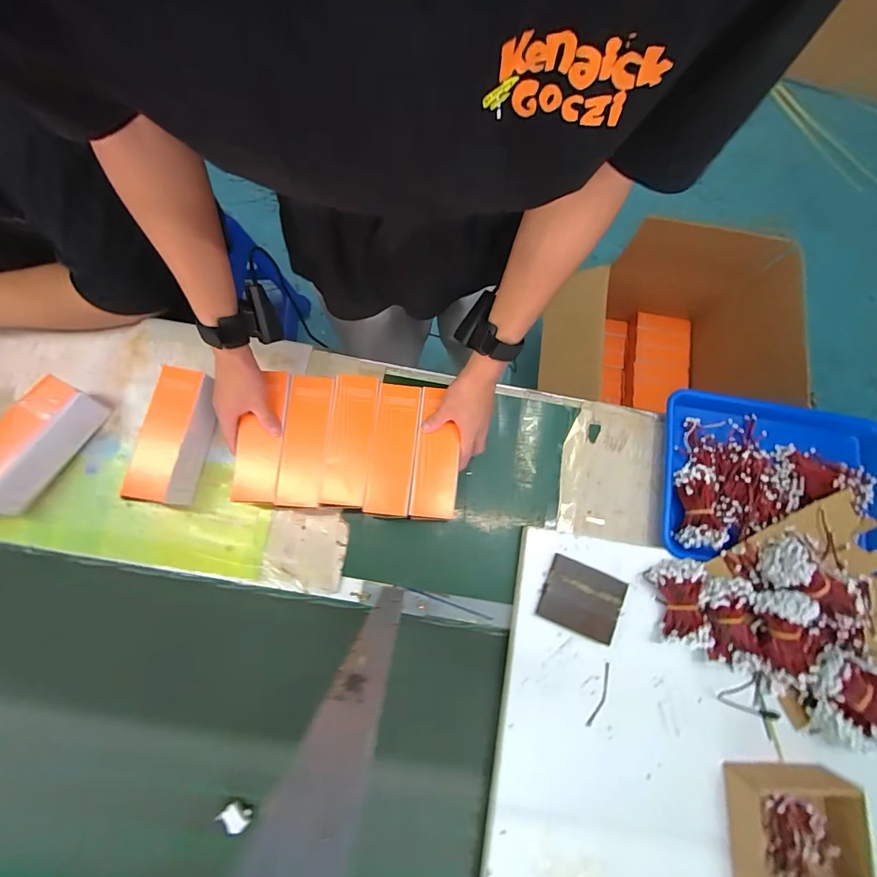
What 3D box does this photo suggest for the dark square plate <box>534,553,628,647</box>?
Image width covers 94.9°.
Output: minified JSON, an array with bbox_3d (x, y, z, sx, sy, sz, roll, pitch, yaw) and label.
[{"bbox_3d":[0.186,0.208,0.524,0.096,0.022,0.083,23,78,-1],"label":"dark square plate"}]

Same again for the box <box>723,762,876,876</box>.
[{"bbox_3d":[0.413,0.479,0.462,0.135,0.051,0.175,4,79,1],"label":"box"}]

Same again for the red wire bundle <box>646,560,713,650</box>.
[{"bbox_3d":[0.310,0.207,0.512,0.065,0.052,0.100,-6,79,-1],"label":"red wire bundle"}]

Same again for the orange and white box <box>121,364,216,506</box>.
[{"bbox_3d":[-0.349,-0.002,0.537,0.053,0.077,0.175,10,79,2],"label":"orange and white box"}]

